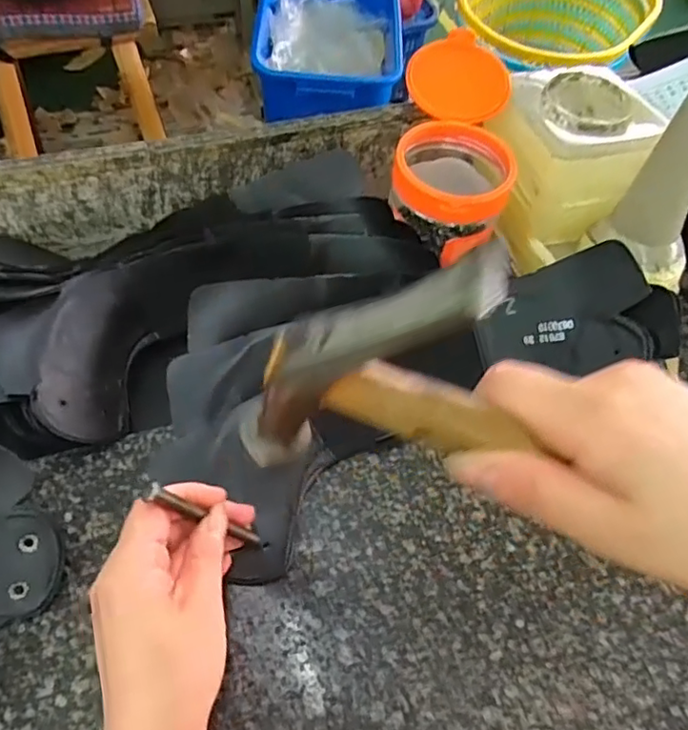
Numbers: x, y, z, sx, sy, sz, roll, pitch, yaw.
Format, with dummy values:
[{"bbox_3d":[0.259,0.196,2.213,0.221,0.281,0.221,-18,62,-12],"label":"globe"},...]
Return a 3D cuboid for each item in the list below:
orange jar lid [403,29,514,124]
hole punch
[{"bbox_3d":[0.089,-0.215,0.455,0.074,0.019,0.074,2,58,-3],"label":"orange jar lid"},{"bbox_3d":[-0.074,0.082,0.324,0.006,0.088,0.007,-12,53,29],"label":"hole punch"}]

